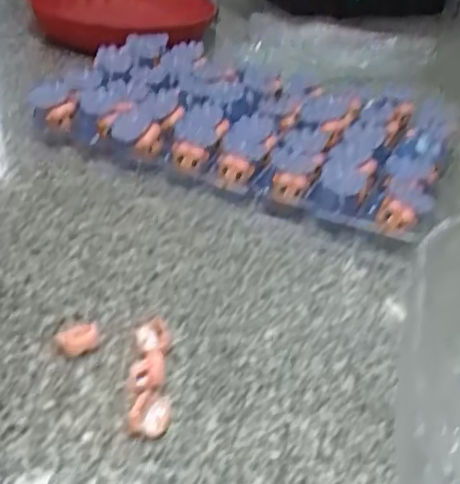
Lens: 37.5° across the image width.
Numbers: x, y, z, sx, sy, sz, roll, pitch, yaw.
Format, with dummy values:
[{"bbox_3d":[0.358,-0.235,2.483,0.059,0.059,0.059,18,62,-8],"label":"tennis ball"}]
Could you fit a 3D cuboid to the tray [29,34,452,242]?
[{"bbox_3d":[0.022,-0.122,0.682,0.385,0.052,0.259,18,36,17],"label":"tray"}]

